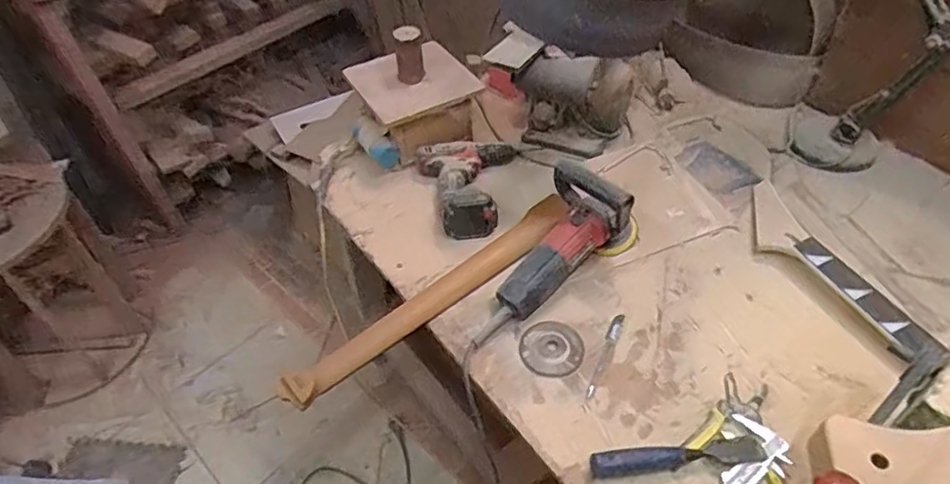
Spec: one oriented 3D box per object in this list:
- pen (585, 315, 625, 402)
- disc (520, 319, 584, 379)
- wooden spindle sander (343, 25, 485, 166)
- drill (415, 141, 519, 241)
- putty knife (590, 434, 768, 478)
[{"bbox_3d":[0.180,0.156,0.825,0.015,0.011,0.145,19,52,19],"label":"pen"},{"bbox_3d":[0.108,0.148,0.827,0.084,0.004,0.090,4,48,6],"label":"disc"},{"bbox_3d":[-0.114,-0.280,1.083,0.197,0.196,0.184,-22,50,-16],"label":"wooden spindle sander"},{"bbox_3d":[-0.008,-0.104,1.018,0.180,0.064,0.205,-6,48,-3],"label":"drill"},{"bbox_3d":[0.238,0.254,0.701,0.202,0.032,0.032,-4,48,-1],"label":"putty knife"}]

